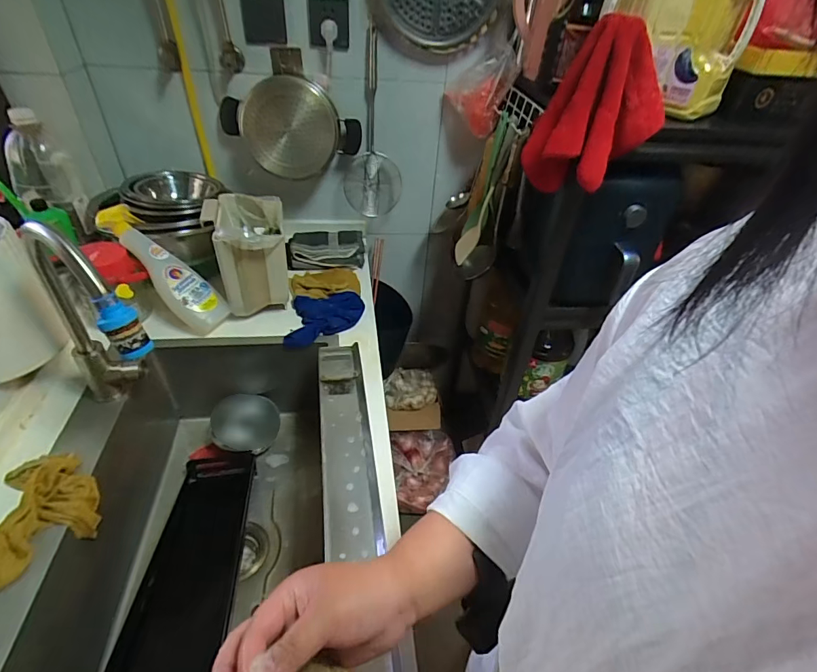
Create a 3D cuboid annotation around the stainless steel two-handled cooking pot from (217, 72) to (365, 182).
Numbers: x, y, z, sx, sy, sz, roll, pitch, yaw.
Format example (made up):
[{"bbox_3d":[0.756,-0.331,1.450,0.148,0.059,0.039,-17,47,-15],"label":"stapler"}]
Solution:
[{"bbox_3d":[-0.251,-0.461,0.989,0.312,0.203,0.112,-7,42,-15],"label":"stainless steel two-handled cooking pot"}]

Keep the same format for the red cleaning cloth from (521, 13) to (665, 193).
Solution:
[{"bbox_3d":[0.328,-0.398,0.780,0.166,0.254,0.165,-8,42,-15],"label":"red cleaning cloth"}]

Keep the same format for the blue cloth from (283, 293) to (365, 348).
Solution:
[{"bbox_3d":[-0.182,-0.039,0.973,0.156,0.055,0.138,2,41,-4],"label":"blue cloth"}]

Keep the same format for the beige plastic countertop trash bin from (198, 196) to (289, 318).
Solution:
[{"bbox_3d":[-0.324,-0.159,0.911,0.138,0.202,0.179,-6,42,-14],"label":"beige plastic countertop trash bin"}]

